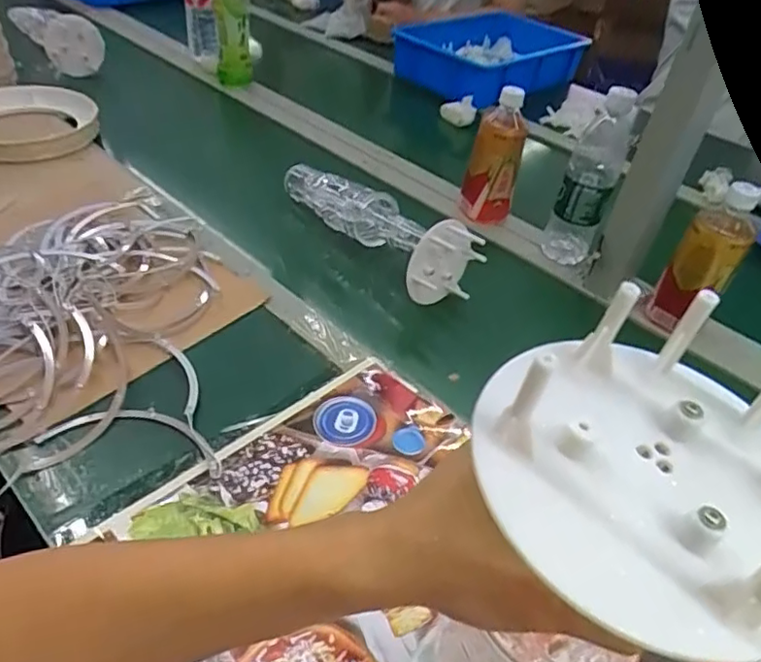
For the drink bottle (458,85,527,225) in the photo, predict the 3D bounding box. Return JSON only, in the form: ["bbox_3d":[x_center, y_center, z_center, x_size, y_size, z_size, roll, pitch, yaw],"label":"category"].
[{"bbox_3d":[0.161,-0.244,0.837,0.074,0.171,0.062,14,42,7],"label":"drink bottle"}]

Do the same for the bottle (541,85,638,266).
[{"bbox_3d":[0.268,-0.192,0.761,0.061,0.219,0.053,21,44,15],"label":"bottle"}]

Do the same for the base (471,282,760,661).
[{"bbox_3d":[0.081,0.031,0.168,0.088,0.038,0.096,3,42,-3],"label":"base"}]

